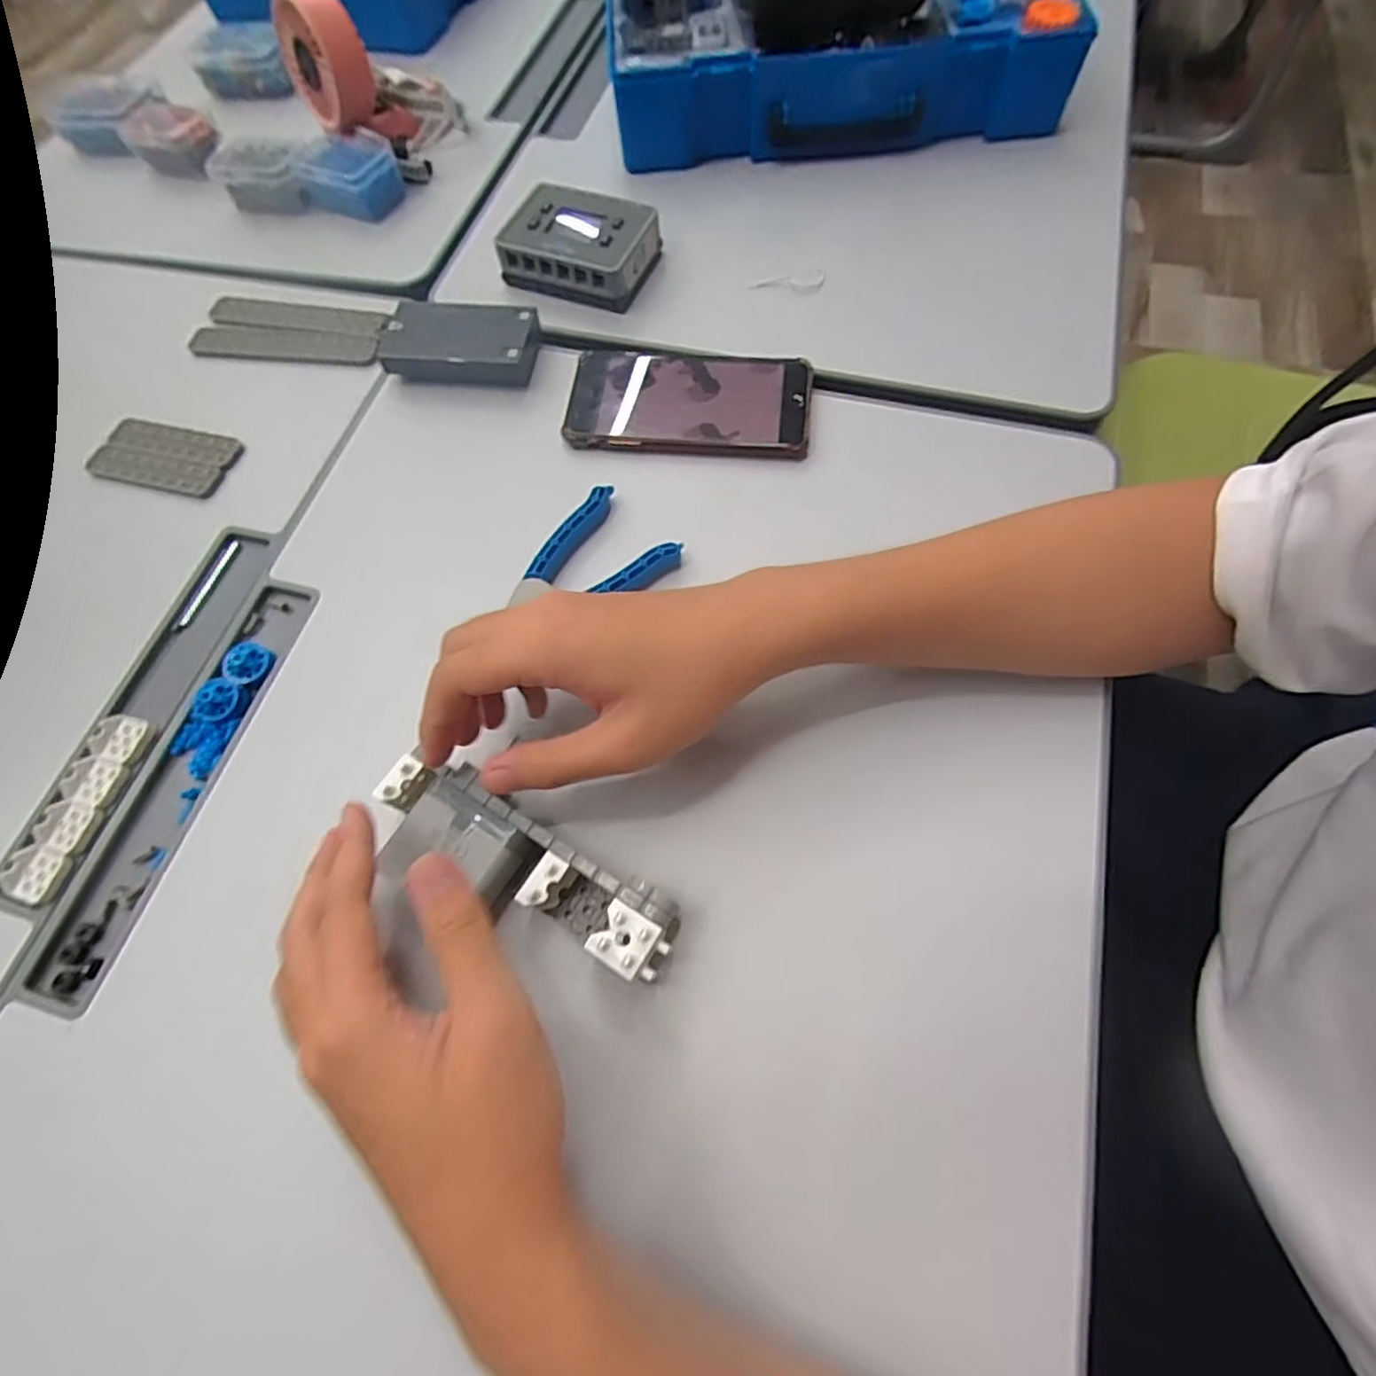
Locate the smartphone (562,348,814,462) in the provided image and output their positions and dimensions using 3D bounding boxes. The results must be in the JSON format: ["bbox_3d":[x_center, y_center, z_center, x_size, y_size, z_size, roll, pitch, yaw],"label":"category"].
[{"bbox_3d":[0.001,-0.190,0.432,0.157,0.014,0.081,4,68,4],"label":"smartphone"}]

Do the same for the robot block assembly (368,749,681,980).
[{"bbox_3d":[-0.078,0.086,0.306,0.151,0.031,0.054,26,71,11],"label":"robot block assembly"}]

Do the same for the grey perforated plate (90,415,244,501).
[{"bbox_3d":[-0.359,-0.159,0.447,0.098,0.004,0.051,13,69,8],"label":"grey perforated plate"}]

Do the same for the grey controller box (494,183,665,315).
[{"bbox_3d":[-0.078,-0.324,0.481,0.103,0.035,0.076,18,69,10],"label":"grey controller box"}]

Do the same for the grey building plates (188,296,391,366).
[{"bbox_3d":[-0.290,-0.266,0.484,0.159,0.013,0.059,9,68,6],"label":"grey building plates"}]

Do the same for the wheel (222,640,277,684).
[{"bbox_3d":[-0.256,-0.014,0.381,0.023,0.016,0.026,27,71,13],"label":"wheel"}]

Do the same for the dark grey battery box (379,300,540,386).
[{"bbox_3d":[-0.158,-0.239,0.456,0.099,0.028,0.054,3,67,4],"label":"dark grey battery box"}]

